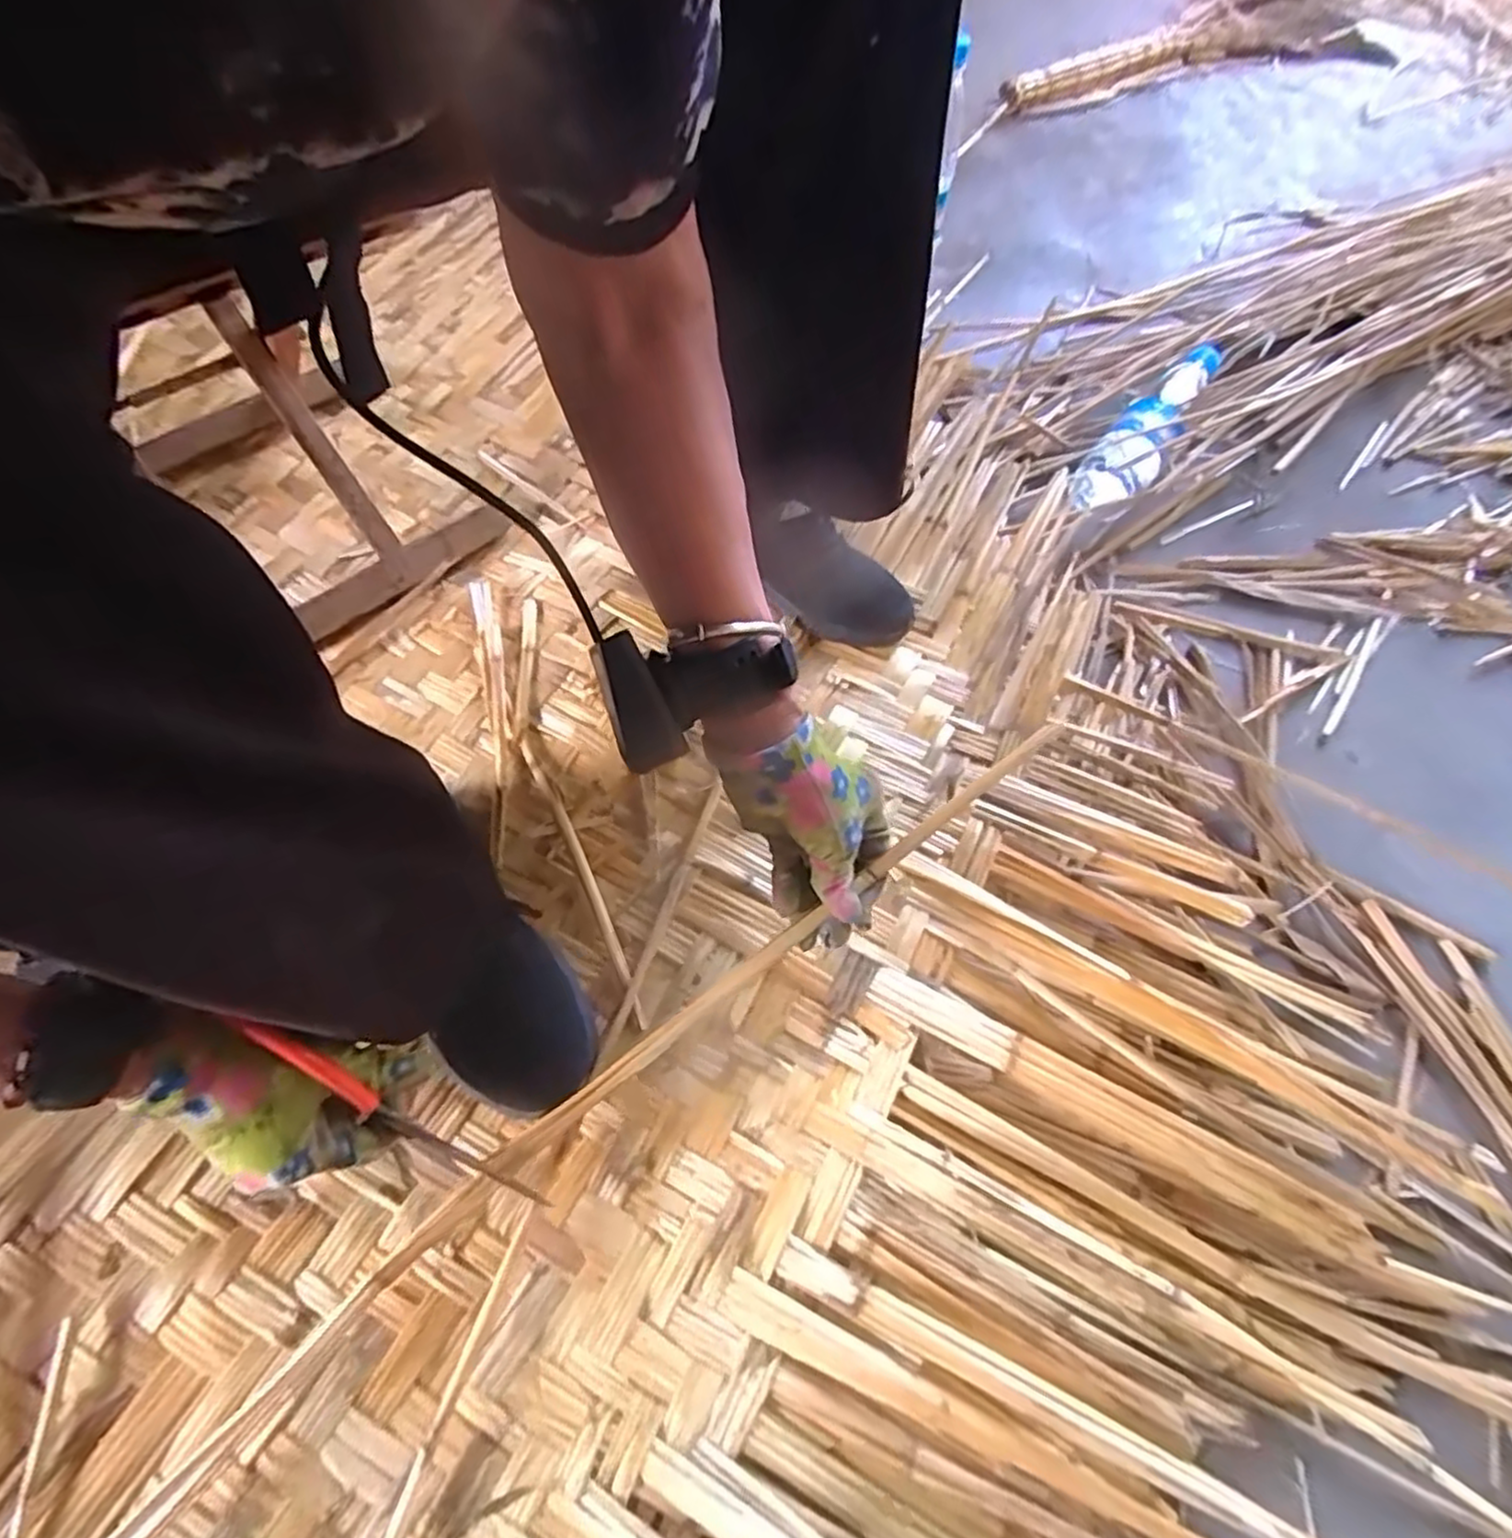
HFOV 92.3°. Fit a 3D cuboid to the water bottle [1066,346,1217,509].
[{"bbox_3d":[0.397,-0.345,0.725,0.067,0.053,0.240,37,67,13],"label":"water bottle"}]

